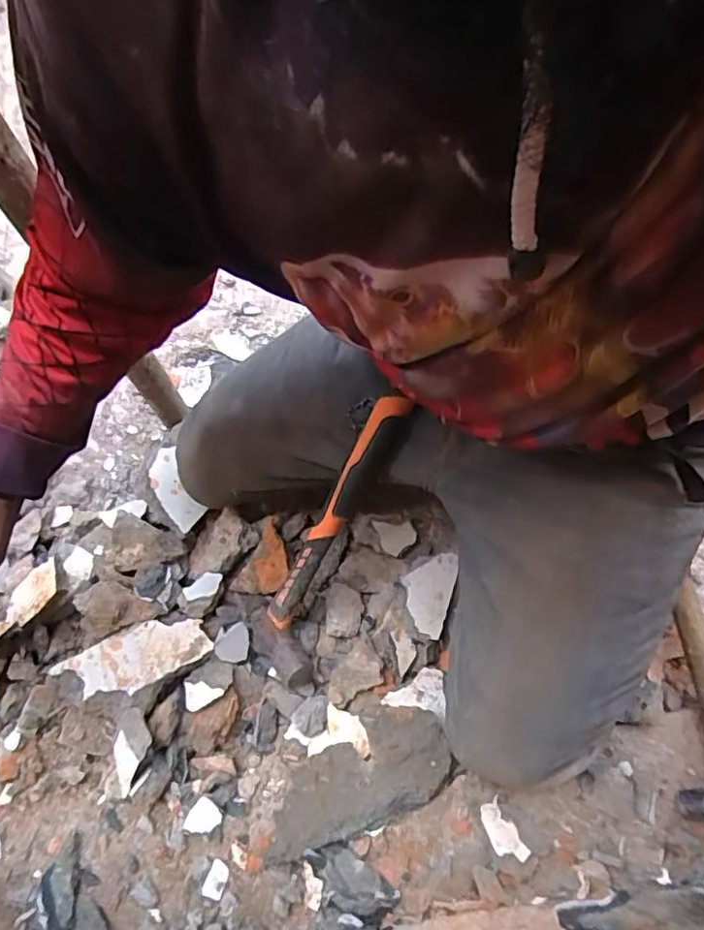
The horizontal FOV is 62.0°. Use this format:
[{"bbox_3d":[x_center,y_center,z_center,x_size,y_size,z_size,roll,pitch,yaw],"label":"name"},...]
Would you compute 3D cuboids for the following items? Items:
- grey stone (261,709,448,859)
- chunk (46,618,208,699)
[{"bbox_3d":[0.004,0.314,0.600,0.190,0.056,0.100,-19,67,-5],"label":"grey stone"},{"bbox_3d":[-0.242,0.218,0.660,0.154,0.030,0.067,-27,68,-8],"label":"chunk"}]

